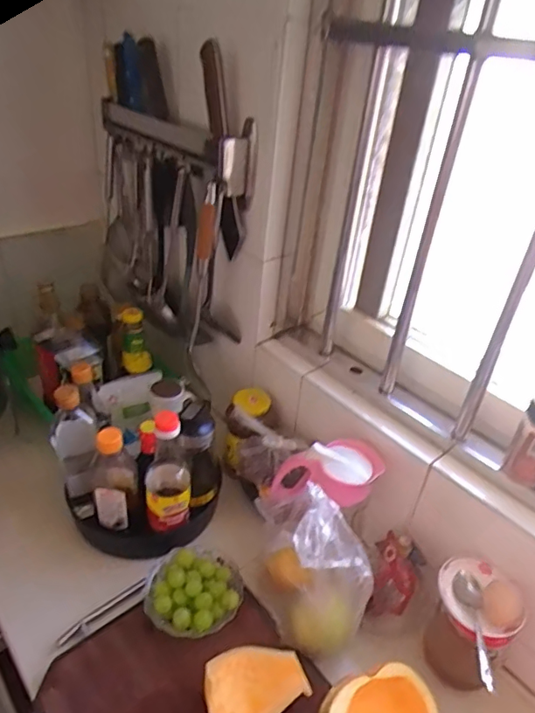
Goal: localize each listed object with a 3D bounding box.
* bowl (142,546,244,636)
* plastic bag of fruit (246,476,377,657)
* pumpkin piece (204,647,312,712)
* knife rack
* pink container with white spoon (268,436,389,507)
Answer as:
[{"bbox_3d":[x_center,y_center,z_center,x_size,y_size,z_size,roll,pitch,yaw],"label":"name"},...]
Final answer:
[{"bbox_3d":[-0.101,0.328,0.710,0.130,0.048,0.122,4,34,-3],"label":"bowl"},{"bbox_3d":[0.049,0.275,0.681,0.087,0.235,0.174,-13,39,-26],"label":"plastic bag of fruit"},{"bbox_3d":[-0.019,0.406,0.629,0.123,0.035,0.091,-13,39,-26],"label":"pumpkin piece"},{"bbox_3d":[-0.179,-0.292,0.950,0.147,0.482,0.405,-21,43,-33],"label":"knife rack"},{"bbox_3d":[0.089,0.179,0.770,0.154,0.110,0.086,15,35,13],"label":"pink container with white spoon"}]

